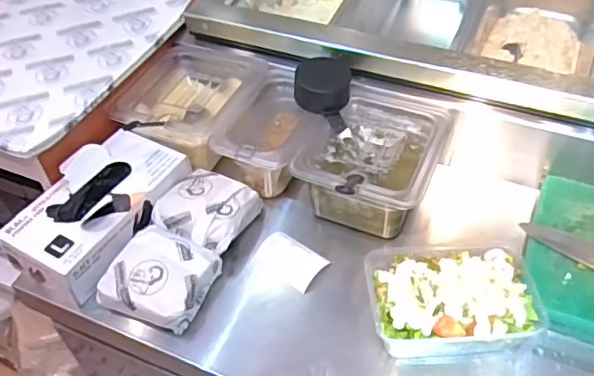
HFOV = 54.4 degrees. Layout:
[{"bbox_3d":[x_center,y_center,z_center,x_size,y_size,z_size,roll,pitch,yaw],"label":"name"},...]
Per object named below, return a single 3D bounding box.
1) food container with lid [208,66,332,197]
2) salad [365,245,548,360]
[{"bbox_3d":[-0.016,-0.064,0.745,0.120,0.083,0.168,20,52,21],"label":"food container with lid"},{"bbox_3d":[0.160,0.115,0.604,0.169,0.055,0.113,-2,47,2],"label":"salad"}]

